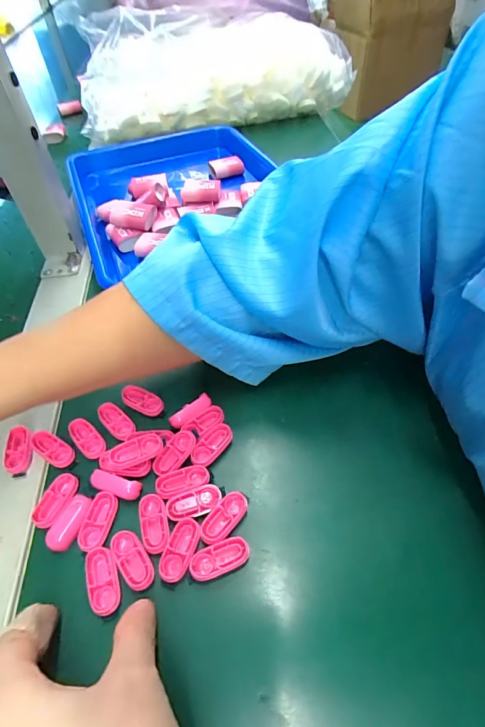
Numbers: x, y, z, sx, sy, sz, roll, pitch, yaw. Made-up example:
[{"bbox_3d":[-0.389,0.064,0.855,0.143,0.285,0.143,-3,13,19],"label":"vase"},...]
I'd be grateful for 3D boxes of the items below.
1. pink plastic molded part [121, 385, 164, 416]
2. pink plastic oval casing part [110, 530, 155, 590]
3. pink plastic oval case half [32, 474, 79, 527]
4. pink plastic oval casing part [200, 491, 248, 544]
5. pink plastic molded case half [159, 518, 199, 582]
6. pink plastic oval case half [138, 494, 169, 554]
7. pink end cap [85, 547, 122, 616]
[{"bbox_3d":[-0.076,0.028,0.292,0.035,0.006,0.016,18,54,19],"label":"pink plastic molded part"},{"bbox_3d":[-0.063,0.111,0.222,0.015,0.004,0.035,-36,56,-23],"label":"pink plastic oval casing part"},{"bbox_3d":[-0.117,0.087,0.245,0.016,0.007,0.034,16,53,18],"label":"pink plastic oval case half"},{"bbox_3d":[-0.011,0.094,0.236,0.016,0.009,0.034,27,57,25],"label":"pink plastic oval casing part"},{"bbox_3d":[-0.036,0.106,0.223,0.015,0.004,0.034,12,52,15],"label":"pink plastic molded case half"},{"bbox_3d":[-0.053,0.095,0.234,0.016,0.004,0.034,-14,50,-7],"label":"pink plastic oval case half"},{"bbox_3d":[-0.078,0.118,0.213,0.016,0.004,0.035,-23,52,-14],"label":"pink end cap"}]

